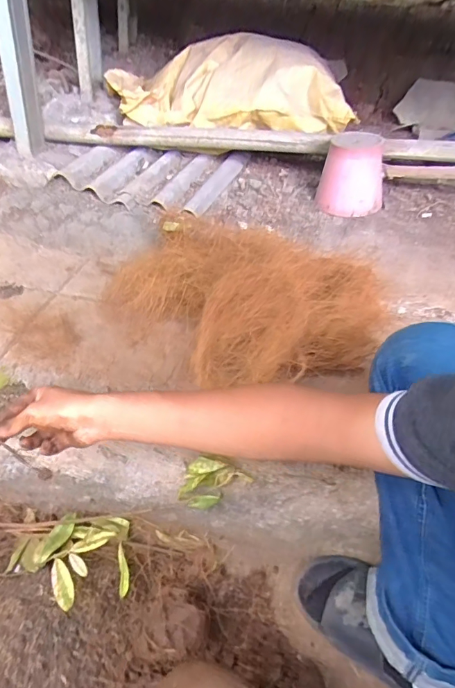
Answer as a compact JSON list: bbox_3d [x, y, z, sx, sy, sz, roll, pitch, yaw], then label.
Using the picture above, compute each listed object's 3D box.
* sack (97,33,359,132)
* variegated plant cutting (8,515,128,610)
[{"bbox_3d":[-0.014,-0.624,1.007,0.590,0.181,0.204,21,42,15],"label":"sack"},{"bbox_3d":[-0.206,0.278,0.546,0.151,0.067,0.126,-6,42,-15],"label":"variegated plant cutting"}]

